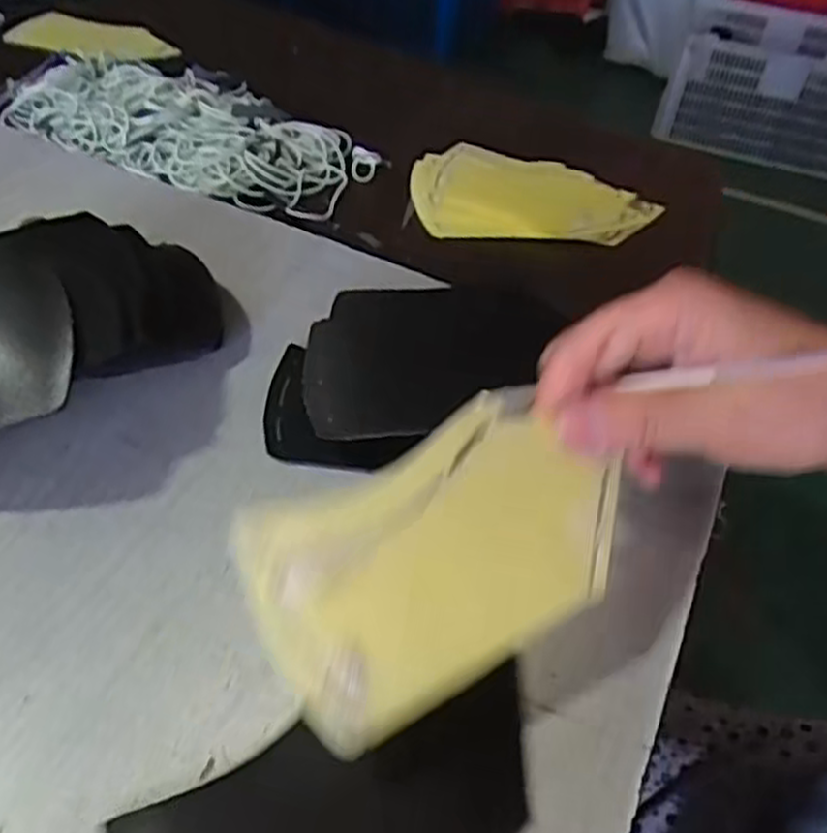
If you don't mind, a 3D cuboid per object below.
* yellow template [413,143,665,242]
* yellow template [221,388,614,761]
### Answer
[{"bbox_3d":[0.083,-0.156,0.543,0.161,0.014,0.101,1,45,-3],"label":"yellow template"},{"bbox_3d":[0.010,0.044,0.253,0.123,0.006,0.075,-25,85,-19],"label":"yellow template"}]

